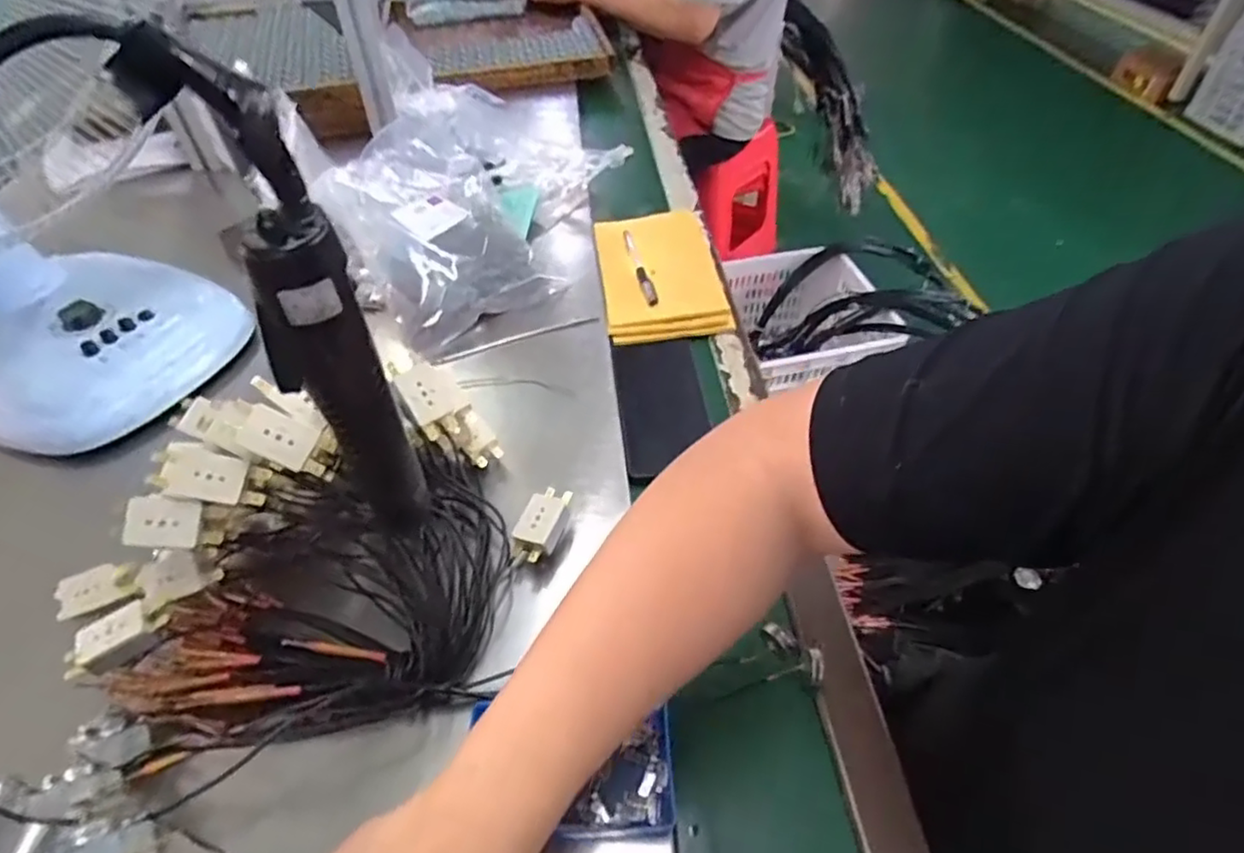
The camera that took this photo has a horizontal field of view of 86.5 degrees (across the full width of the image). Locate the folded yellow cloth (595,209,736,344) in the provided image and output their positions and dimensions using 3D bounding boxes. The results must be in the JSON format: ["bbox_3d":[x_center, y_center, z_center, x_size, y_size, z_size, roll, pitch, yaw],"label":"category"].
[{"bbox_3d":[0.041,-0.178,0.750,0.128,0.023,0.226,-5,47,-3],"label":"folded yellow cloth"}]

